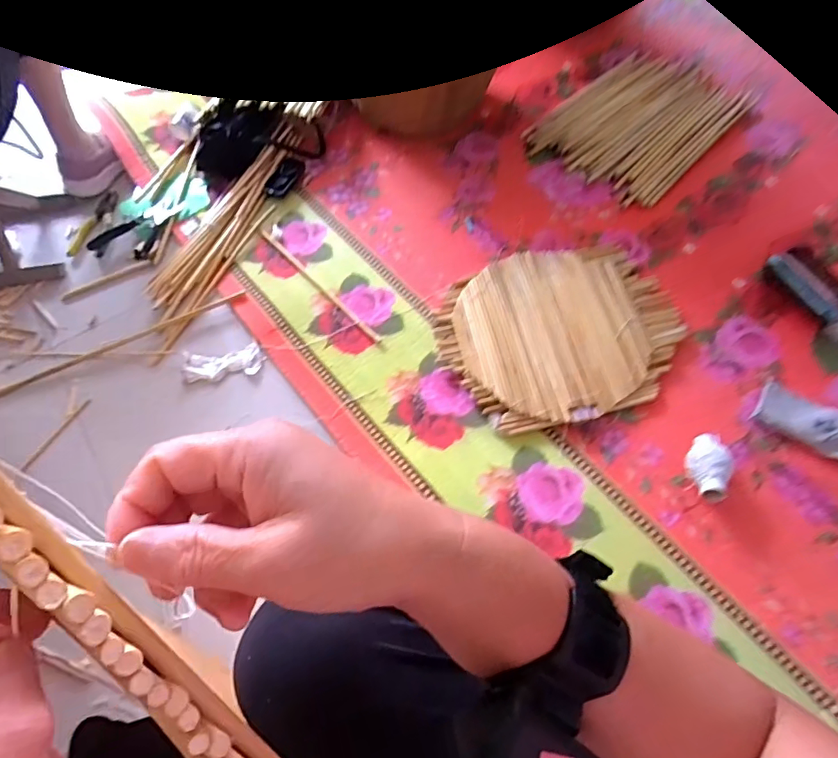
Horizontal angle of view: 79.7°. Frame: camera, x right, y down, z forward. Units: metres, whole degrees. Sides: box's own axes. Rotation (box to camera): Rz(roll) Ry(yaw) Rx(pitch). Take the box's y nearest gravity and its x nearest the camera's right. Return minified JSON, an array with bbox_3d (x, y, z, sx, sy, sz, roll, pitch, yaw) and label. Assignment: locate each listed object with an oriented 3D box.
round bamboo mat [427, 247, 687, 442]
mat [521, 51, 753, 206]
[{"bbox_3d":[0.234,-0.087,0.868,0.387,0.034,0.328,-14,62,-2],"label":"round bamboo mat"},{"bbox_3d":[0.491,-0.587,1.141,0.327,0.031,0.457,40,70,19],"label":"mat"}]

